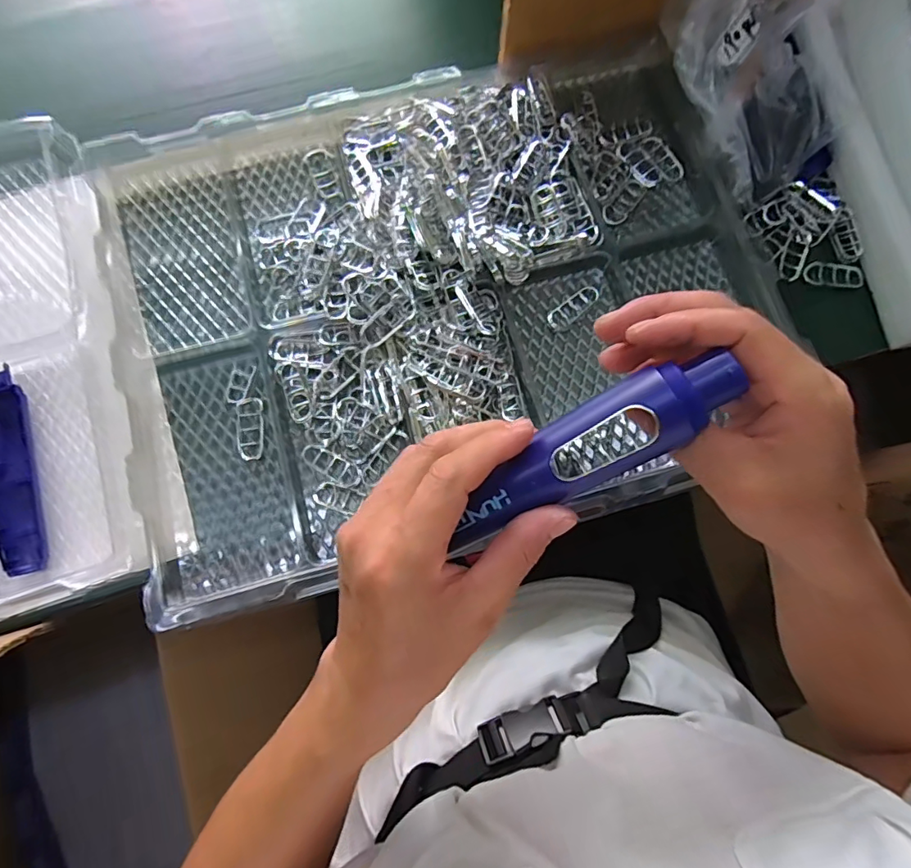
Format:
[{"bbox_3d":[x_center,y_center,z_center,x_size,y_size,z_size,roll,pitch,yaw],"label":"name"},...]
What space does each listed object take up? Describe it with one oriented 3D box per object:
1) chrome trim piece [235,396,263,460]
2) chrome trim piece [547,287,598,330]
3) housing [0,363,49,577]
[{"bbox_3d":[-0.170,-0.004,0.423,0.021,0.007,0.052,-7,78,-3],"label":"chrome trim piece"},{"bbox_3d":[0.104,-0.112,0.450,0.051,0.006,0.020,-38,81,-9],"label":"chrome trim piece"},{"bbox_3d":[-0.350,0.027,0.400,0.035,0.013,0.165,-20,79,-6],"label":"housing"}]

